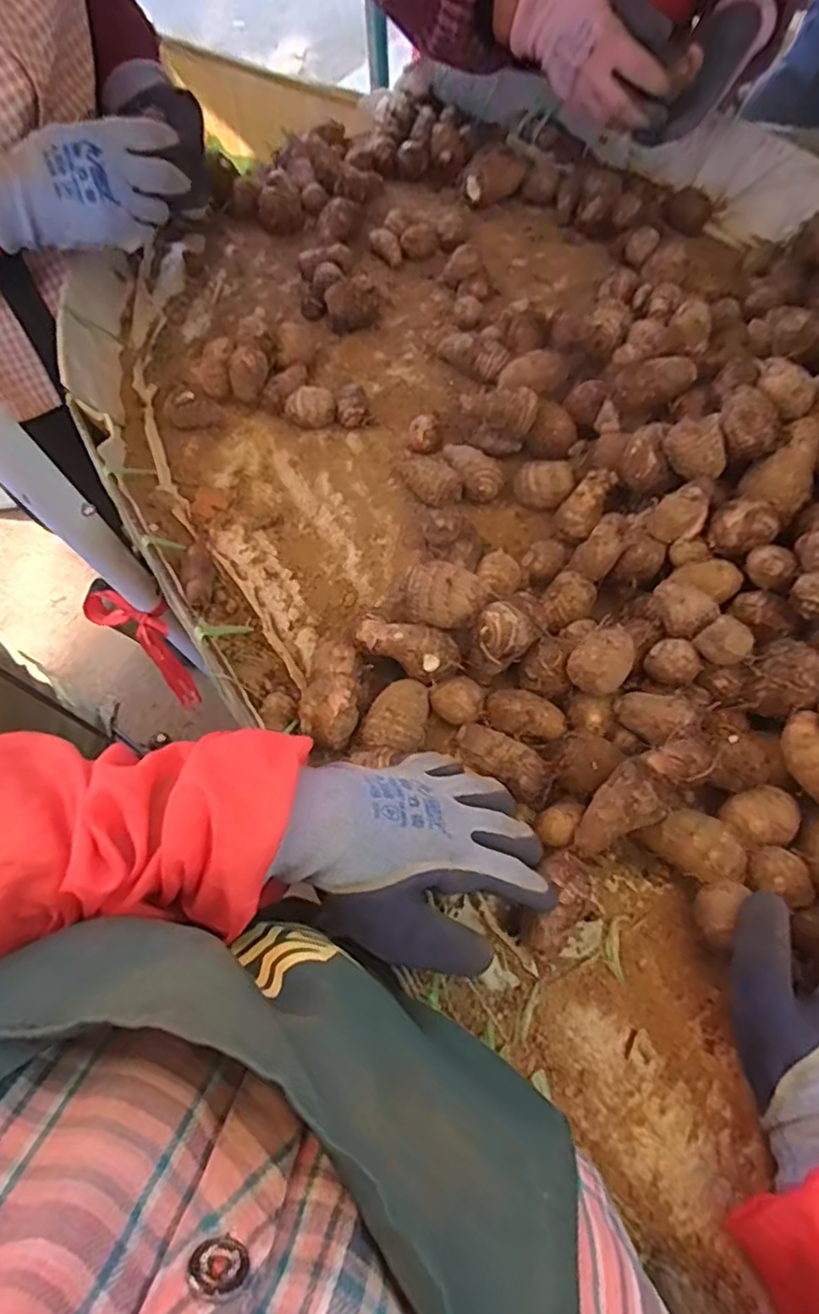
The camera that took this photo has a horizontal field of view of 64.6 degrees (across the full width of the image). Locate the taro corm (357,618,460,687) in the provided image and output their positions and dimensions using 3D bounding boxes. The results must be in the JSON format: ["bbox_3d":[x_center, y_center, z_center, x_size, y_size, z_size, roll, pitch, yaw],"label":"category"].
[{"bbox_3d":[-0.001,-0.010,0.450,0.072,0.029,0.035,22,70,7],"label":"taro corm"}]

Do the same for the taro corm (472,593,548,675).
[{"bbox_3d":[0.066,-0.018,0.439,0.036,0.037,0.051,40,73,12],"label":"taro corm"}]

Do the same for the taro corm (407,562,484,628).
[{"bbox_3d":[0.023,-0.041,0.454,0.050,0.037,0.039,16,70,4],"label":"taro corm"}]

